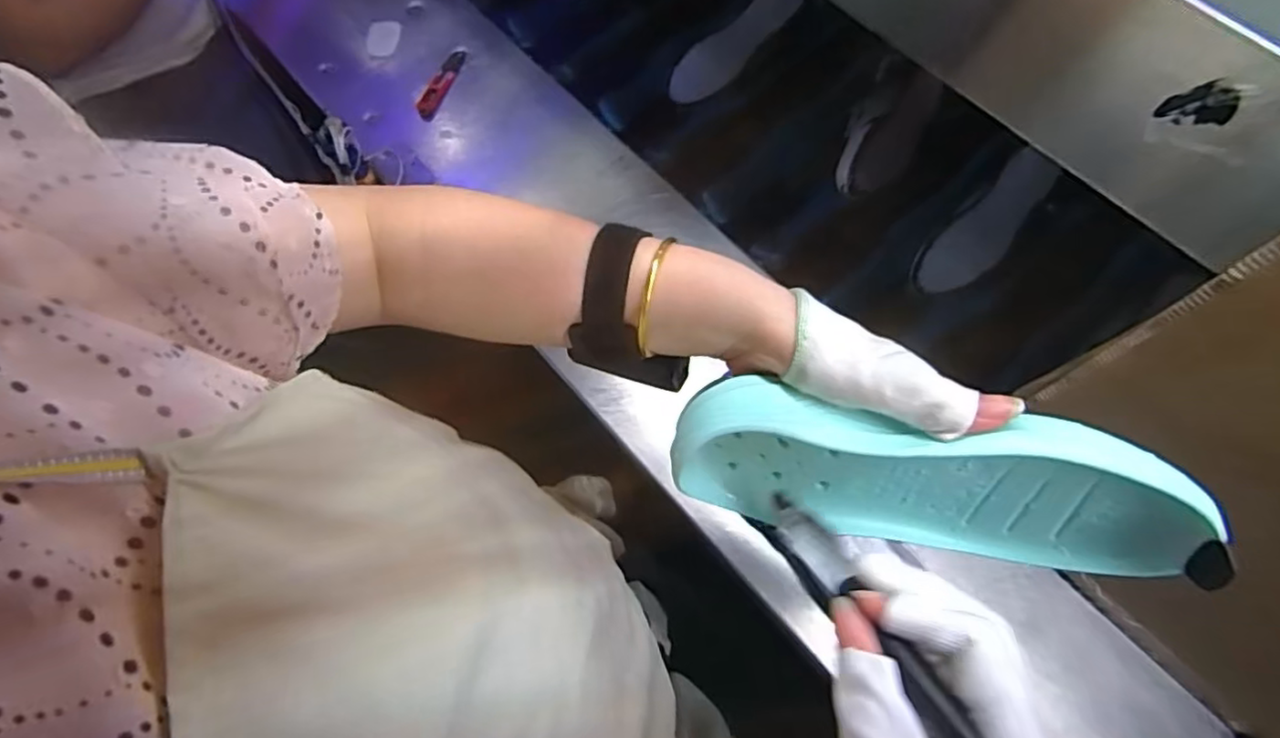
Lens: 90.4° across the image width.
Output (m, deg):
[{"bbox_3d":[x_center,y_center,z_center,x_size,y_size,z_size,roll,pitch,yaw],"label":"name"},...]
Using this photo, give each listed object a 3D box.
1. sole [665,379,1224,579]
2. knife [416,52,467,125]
[{"bbox_3d":[0.133,0.051,0.301,0.220,0.091,0.048,9,49,11],"label":"sole"},{"bbox_3d":[-0.246,-0.350,0.781,0.026,0.006,0.107,19,71,9],"label":"knife"}]

